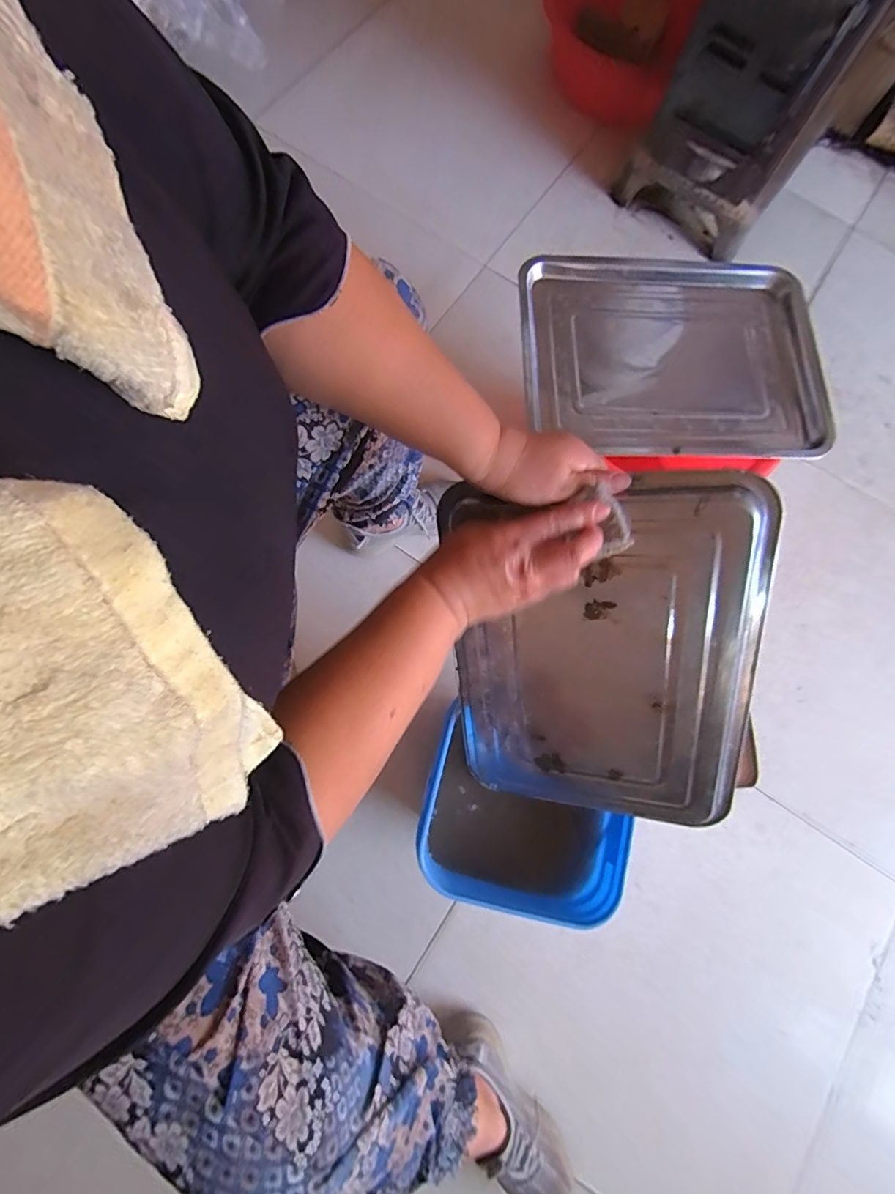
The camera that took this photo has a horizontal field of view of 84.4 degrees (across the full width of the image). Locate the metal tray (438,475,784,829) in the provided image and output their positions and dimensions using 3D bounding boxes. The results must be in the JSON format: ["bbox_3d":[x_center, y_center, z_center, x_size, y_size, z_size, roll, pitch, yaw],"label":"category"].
[{"bbox_3d":[0.144,0.070,0.487,0.281,0.031,0.359,4,118,21],"label":"metal tray"}]

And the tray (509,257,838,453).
[{"bbox_3d":[0.291,-0.315,0.644,0.381,0.040,0.289,2,76,-5],"label":"tray"}]

